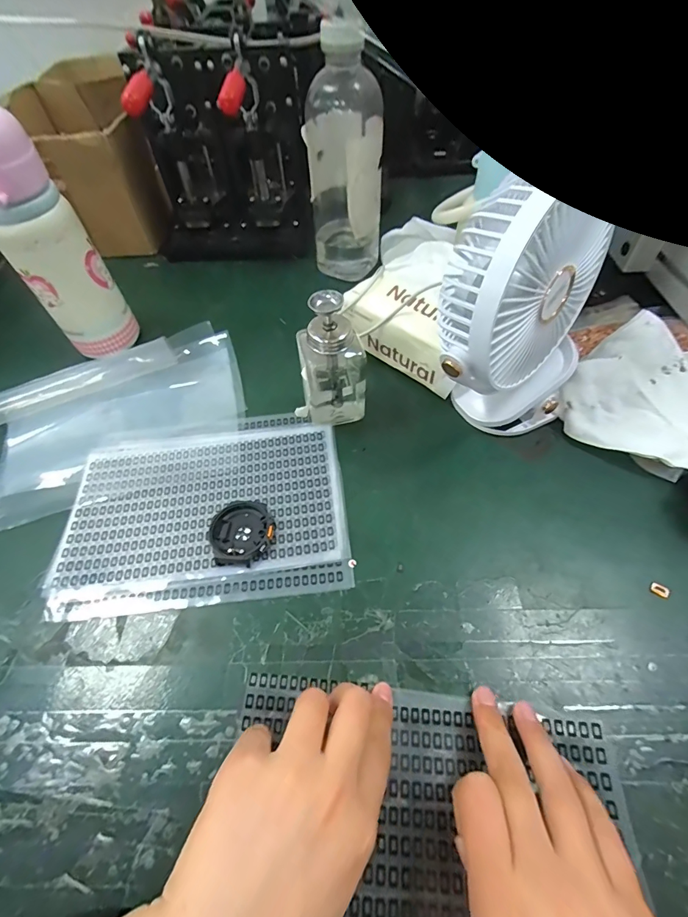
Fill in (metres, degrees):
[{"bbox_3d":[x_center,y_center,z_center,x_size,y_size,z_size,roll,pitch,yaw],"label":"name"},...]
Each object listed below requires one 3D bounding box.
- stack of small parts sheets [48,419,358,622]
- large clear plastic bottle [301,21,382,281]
[{"bbox_3d":[-0.115,0.038,0.342,0.228,0.011,0.166,-6,55,-2],"label":"stack of small parts sheets"},{"bbox_3d":[0.002,-0.328,0.467,0.085,0.228,0.079,-2,55,1],"label":"large clear plastic bottle"}]

